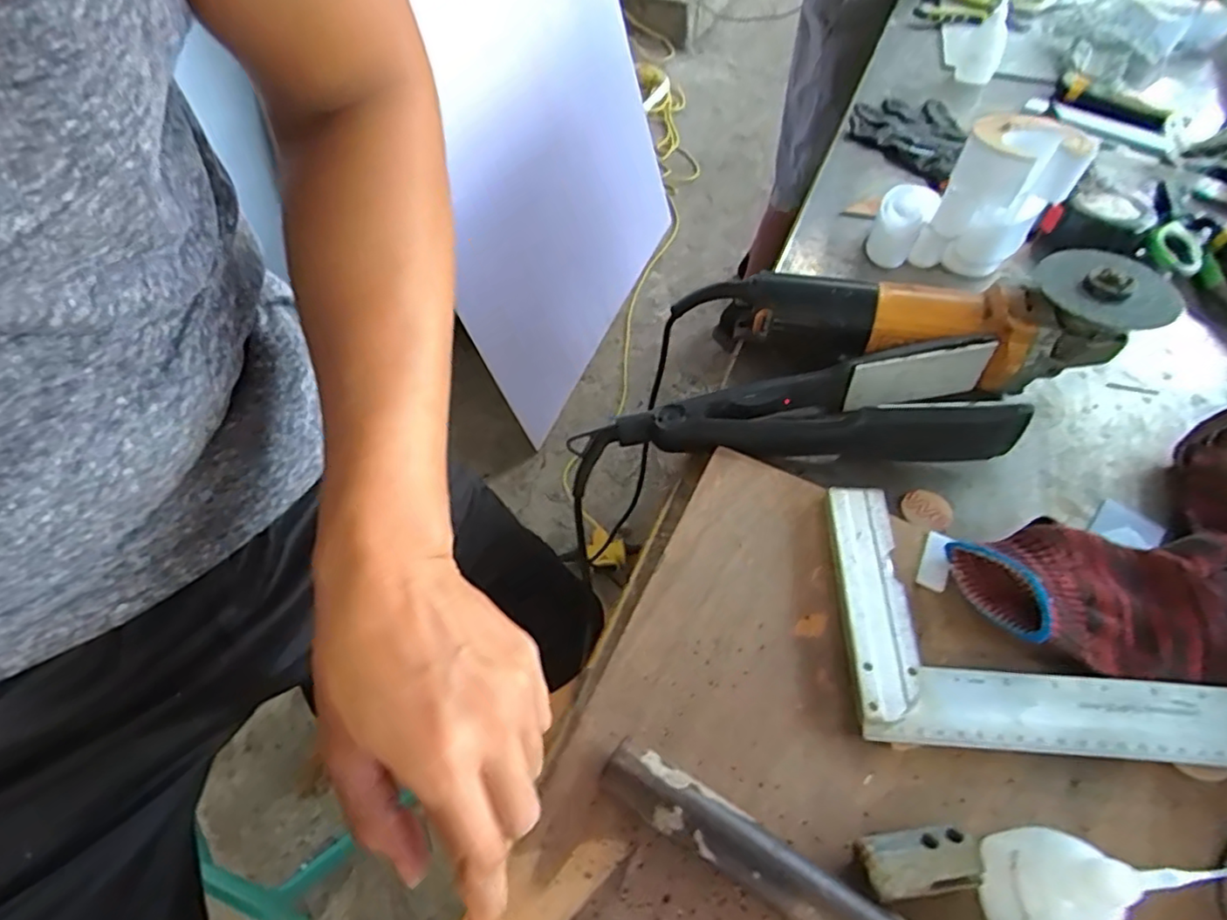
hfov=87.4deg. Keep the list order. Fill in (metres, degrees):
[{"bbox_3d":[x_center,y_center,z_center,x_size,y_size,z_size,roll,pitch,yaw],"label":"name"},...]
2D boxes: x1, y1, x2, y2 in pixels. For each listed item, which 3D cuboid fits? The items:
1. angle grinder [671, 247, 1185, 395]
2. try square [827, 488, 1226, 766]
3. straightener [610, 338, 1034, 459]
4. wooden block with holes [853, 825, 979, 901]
[{"bbox_3d":[0.221,-0.114,0.485,0.330,0.074,0.097,2,53,1],"label":"angle grinder"},{"bbox_3d":[0.263,0.091,0.369,0.260,0.014,0.147,3,53,2],"label":"try square"},{"bbox_3d":[0.142,-0.041,0.461,0.269,0.055,0.070,1,53,0],"label":"straightener"},{"bbox_3d":[0.137,0.185,0.294,0.050,0.025,0.024,-5,53,-4],"label":"wooden block with holes"}]

